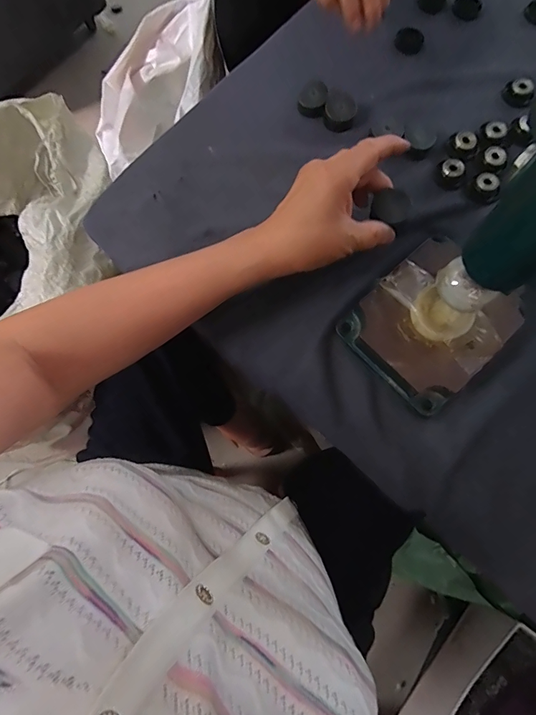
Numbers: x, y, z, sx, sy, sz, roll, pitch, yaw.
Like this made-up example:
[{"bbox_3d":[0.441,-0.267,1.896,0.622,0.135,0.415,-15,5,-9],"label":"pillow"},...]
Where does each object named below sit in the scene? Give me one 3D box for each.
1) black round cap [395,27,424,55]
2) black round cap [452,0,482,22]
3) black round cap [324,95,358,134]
[{"bbox_3d":[0.163,-0.364,0.461,0.031,0.004,0.036,25,76,6],"label":"black round cap"},{"bbox_3d":[0.236,-0.416,0.477,0.032,0.004,0.042,25,76,6],"label":"black round cap"},{"bbox_3d":[0.076,-0.255,0.424,0.032,0.016,0.035,0,75,0],"label":"black round cap"}]

